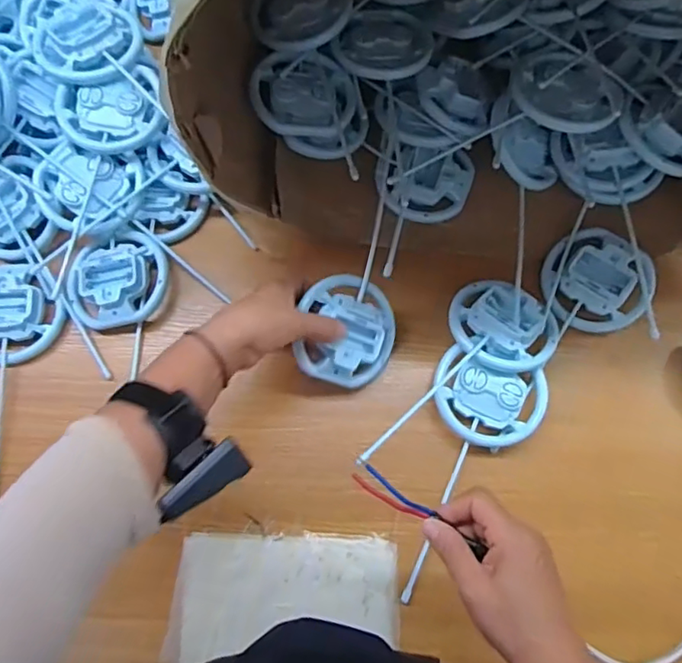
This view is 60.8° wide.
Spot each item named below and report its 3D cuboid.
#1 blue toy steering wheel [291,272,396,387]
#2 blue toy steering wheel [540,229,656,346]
[{"bbox_3d":[0.009,0.000,0.539,0.092,0.020,0.100,-2,95,-20],"label":"blue toy steering wheel"},{"bbox_3d":[0.249,-0.049,0.572,0.099,0.031,0.099,-7,70,21],"label":"blue toy steering wheel"}]

